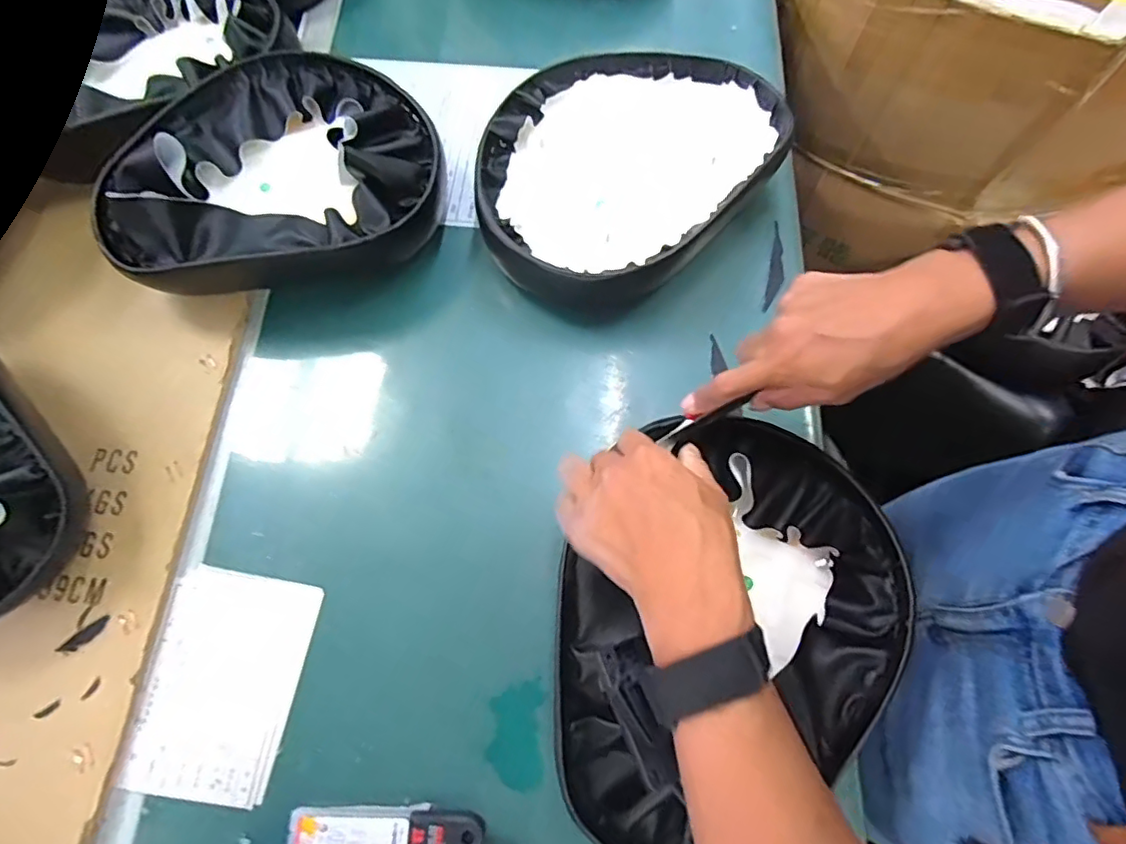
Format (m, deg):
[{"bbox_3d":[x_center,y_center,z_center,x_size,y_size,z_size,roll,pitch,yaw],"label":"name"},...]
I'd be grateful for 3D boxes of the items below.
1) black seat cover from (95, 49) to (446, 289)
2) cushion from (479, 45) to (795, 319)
[{"bbox_3d":[-0.252,-0.223,0.507,0.284,0.096,0.218,-9,71,-5],"label":"black seat cover"},{"bbox_3d":[0.054,-0.227,0.521,0.215,0.074,0.283,40,76,13],"label":"cushion"}]

